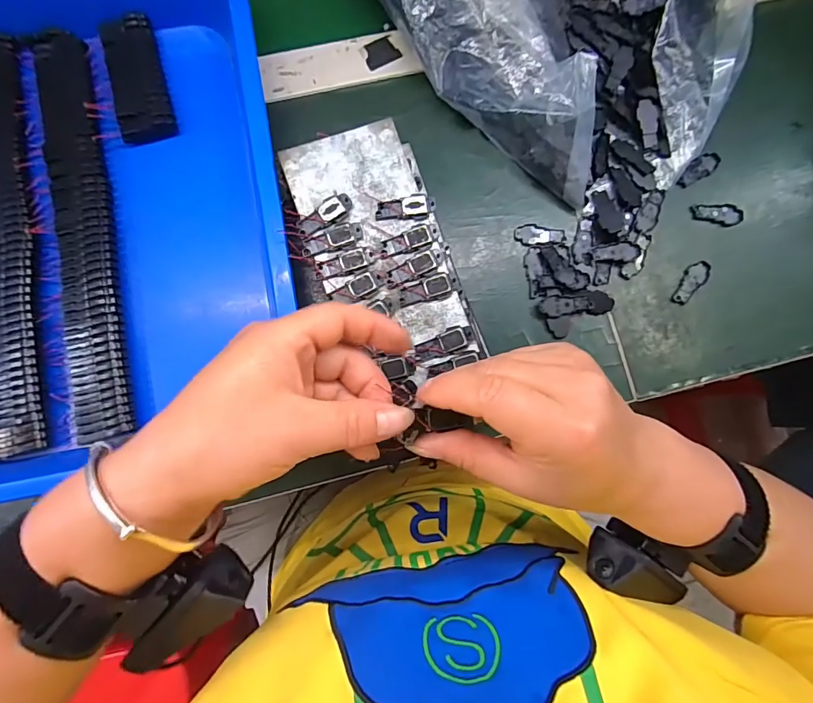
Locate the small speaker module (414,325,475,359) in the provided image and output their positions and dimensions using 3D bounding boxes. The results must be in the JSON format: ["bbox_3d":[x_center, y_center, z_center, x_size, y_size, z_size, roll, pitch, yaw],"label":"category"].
[{"bbox_3d":[0.024,-0.006,0.279,0.039,0.005,0.014,-16,83,-4],"label":"small speaker module"}]

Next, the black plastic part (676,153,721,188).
[{"bbox_3d":[0.233,-0.146,0.354,0.041,0.004,0.016,-33,85,-6],"label":"black plastic part"}]

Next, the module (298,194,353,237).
[{"bbox_3d":[-0.053,-0.088,0.287,0.039,0.004,0.013,-33,85,-6],"label":"module"}]

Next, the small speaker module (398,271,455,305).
[{"bbox_3d":[0.012,-0.039,0.283,0.035,0.005,0.015,-19,83,-5],"label":"small speaker module"}]

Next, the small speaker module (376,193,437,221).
[{"bbox_3d":[-0.001,-0.095,0.289,0.038,0.006,0.016,-1,82,-2],"label":"small speaker module"}]

